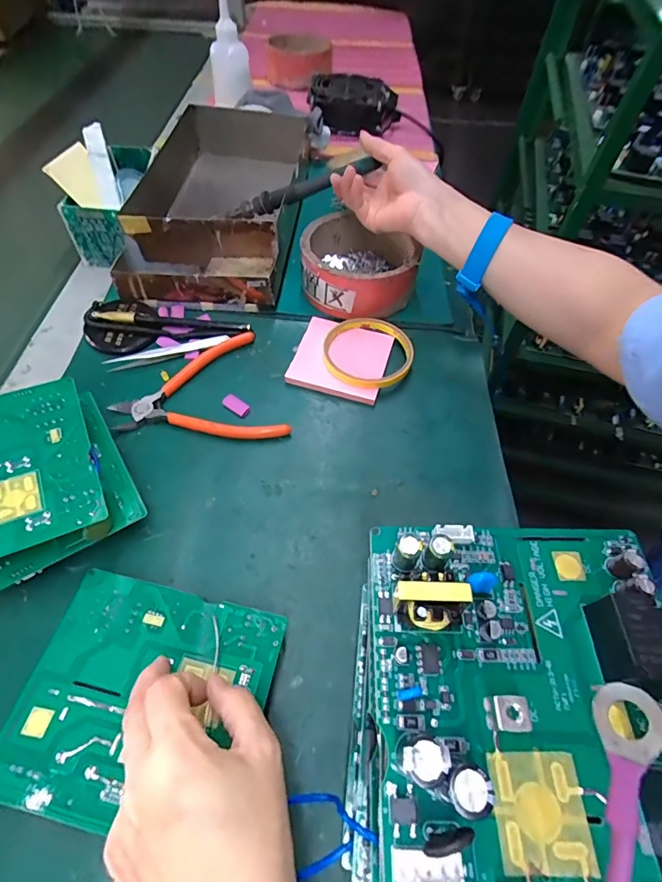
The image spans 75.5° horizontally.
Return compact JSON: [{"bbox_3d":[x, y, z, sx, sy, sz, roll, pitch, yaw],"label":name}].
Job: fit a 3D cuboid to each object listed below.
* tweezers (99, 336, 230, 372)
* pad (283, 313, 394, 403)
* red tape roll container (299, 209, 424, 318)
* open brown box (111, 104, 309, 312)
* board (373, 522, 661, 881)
[{"bbox_3d":[-0.156,-0.085,0.412,0.112,0.006,0.015,-16,59,-12],"label":"tweezers"},{"bbox_3d":[0.010,-0.081,0.414,0.086,0.013,0.088,15,58,7],"label":"pad"},{"bbox_3d":[0.029,-0.192,0.460,0.119,0.053,0.124,-8,58,-7],"label":"red tape roll container"},{"bbox_3d":[-0.123,-0.294,0.514,0.180,0.066,0.339,6,57,2],"label":"open brown box"},{"bbox_3d":[0.072,0.086,0.141,0.109,0.028,0.128,3,56,0],"label":"board"}]

